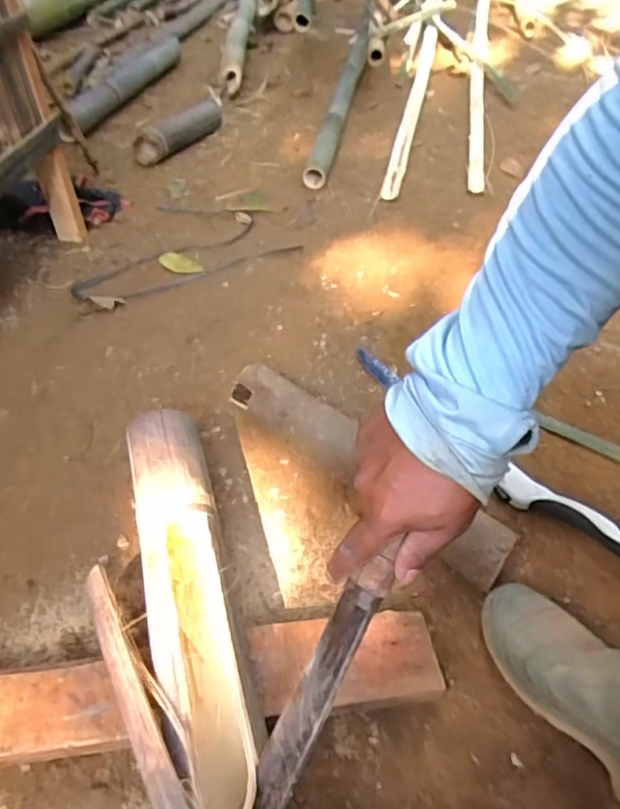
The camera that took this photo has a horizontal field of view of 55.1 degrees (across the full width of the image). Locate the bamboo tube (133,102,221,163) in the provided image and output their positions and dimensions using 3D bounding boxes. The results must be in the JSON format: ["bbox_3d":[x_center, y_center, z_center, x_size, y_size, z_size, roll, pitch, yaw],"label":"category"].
[{"bbox_3d":[-0.351,-0.771,1.659,0.070,0.078,0.364,22,47,22],"label":"bamboo tube"}]

